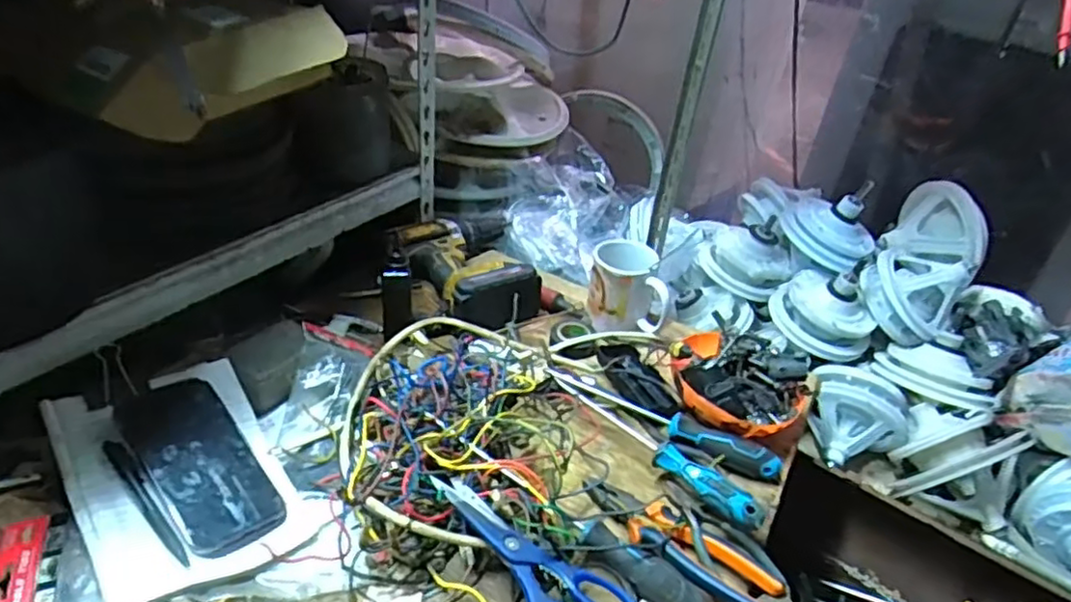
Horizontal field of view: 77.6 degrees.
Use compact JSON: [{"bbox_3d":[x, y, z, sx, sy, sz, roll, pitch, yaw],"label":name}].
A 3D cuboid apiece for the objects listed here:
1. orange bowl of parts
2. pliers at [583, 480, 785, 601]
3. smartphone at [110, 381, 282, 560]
[{"bbox_3d":[0.225,0.090,0.727,0.142,0.079,0.143,5,35,-3],"label":"orange bowl of parts"},{"bbox_3d":[0.122,0.214,0.590,0.181,0.035,0.050,33,42,32],"label":"pliers"},{"bbox_3d":[-0.286,0.137,0.570,0.077,0.013,0.174,-26,59,-38],"label":"smartphone"}]

